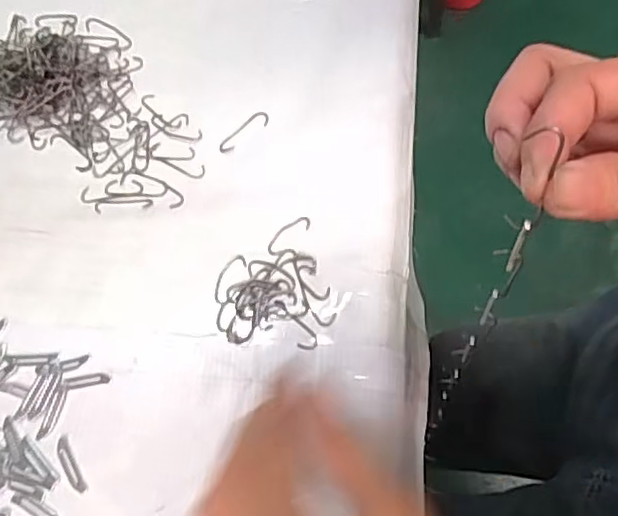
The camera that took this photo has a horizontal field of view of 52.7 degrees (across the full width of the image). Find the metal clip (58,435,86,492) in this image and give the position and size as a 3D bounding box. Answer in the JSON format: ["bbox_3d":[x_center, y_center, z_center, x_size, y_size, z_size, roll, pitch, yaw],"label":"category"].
[{"bbox_3d":[-0.130,0.112,0.337,0.008,0.004,0.033,-30,67,-12],"label":"metal clip"}]

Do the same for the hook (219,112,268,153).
[{"bbox_3d":[-0.044,-0.087,0.428,0.012,0.004,0.042,41,72,19],"label":"hook"}]

